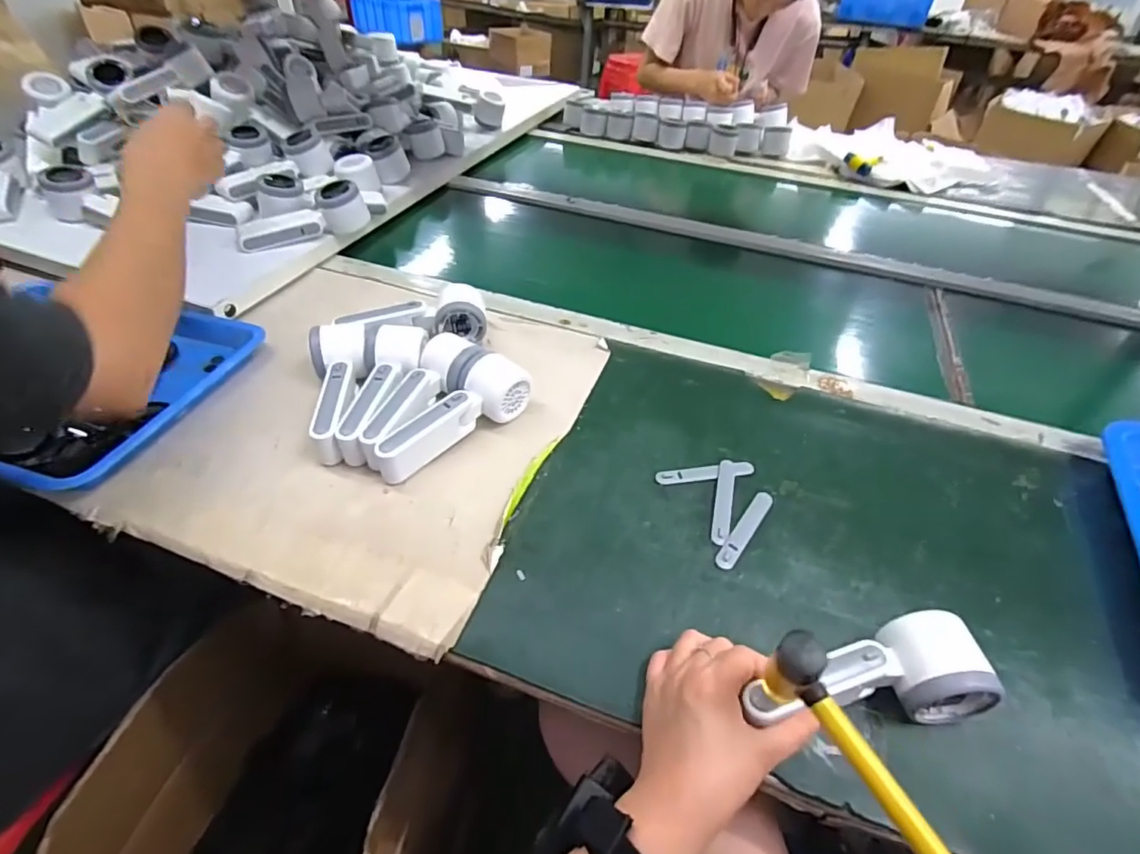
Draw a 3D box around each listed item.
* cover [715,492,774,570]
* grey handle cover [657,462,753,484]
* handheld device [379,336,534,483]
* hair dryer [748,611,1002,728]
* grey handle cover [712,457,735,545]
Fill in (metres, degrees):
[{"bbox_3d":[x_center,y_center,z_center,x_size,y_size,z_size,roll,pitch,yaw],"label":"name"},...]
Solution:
[{"bbox_3d":[0.152,0.087,0.477,0.015,0.004,0.096,29,50,24],"label":"cover"},{"bbox_3d":[0.128,0.043,0.521,0.095,0.004,0.018,-5,45,-7],"label":"grey handle cover"},{"bbox_3d":[-0.133,-0.027,0.539,0.113,0.052,0.166,36,53,29],"label":"handheld device"},{"bbox_3d":[0.187,0.162,0.359,0.159,0.042,0.056,-4,45,-7],"label":"hair dryer"},{"bbox_3d":[0.139,0.065,0.498,0.015,0.004,0.096,12,45,9],"label":"grey handle cover"}]

